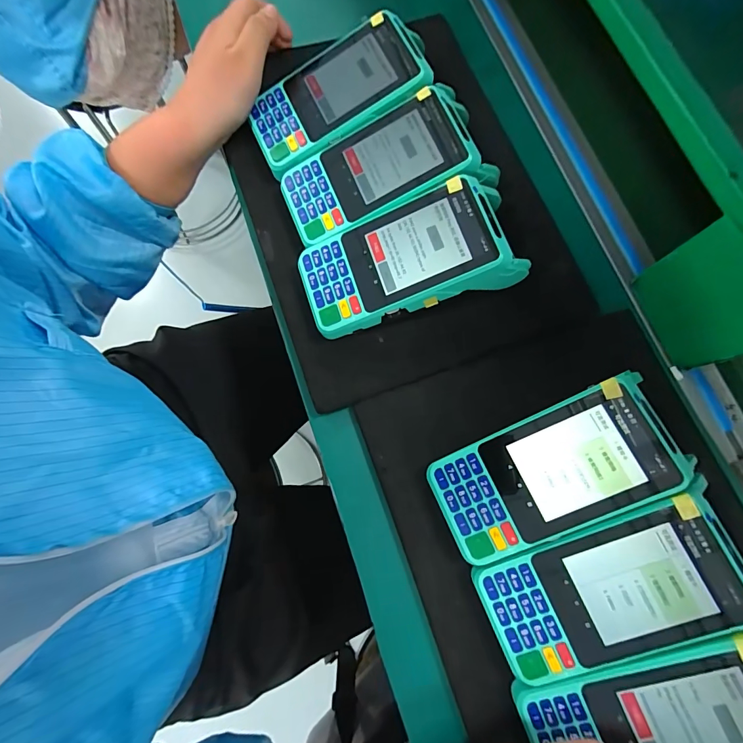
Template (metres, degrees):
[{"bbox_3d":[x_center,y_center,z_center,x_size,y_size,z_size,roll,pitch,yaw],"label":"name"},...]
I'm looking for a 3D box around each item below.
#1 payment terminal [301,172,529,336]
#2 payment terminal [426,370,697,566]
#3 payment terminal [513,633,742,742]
[{"bbox_3d":[0.027,-0.088,0.291,0.162,0.062,0.084,-16,77,-6],"label":"payment terminal"},{"bbox_3d":[0.115,0.068,0.254,0.139,0.061,0.074,-24,78,-8],"label":"payment terminal"},{"bbox_3d":[0.169,0.206,0.219,0.140,0.056,0.079,-20,77,-7],"label":"payment terminal"}]

